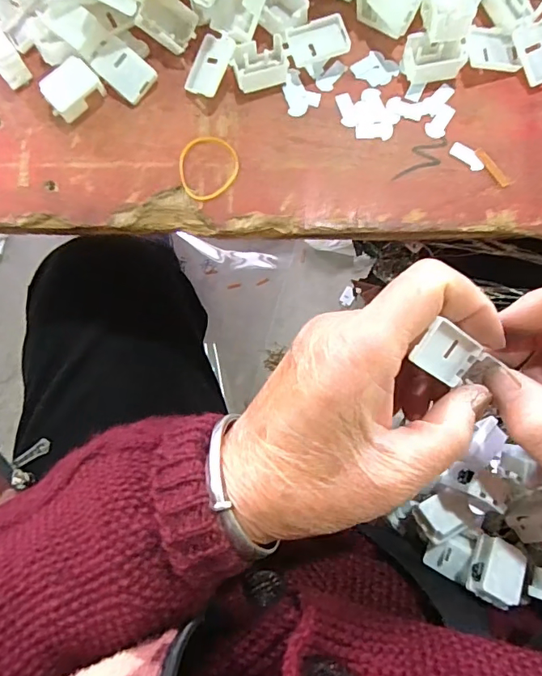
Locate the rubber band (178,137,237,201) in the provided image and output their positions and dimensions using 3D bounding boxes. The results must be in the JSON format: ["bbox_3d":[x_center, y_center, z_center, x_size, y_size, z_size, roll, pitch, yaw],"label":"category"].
[{"bbox_3d":[-0.031,-0.082,0.226,0.029,0.004,0.032,30,84,7],"label":"rubber band"}]

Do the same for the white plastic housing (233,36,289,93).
[{"bbox_3d":[-0.005,-0.132,0.229,0.026,0.011,0.017,-18,81,1],"label":"white plastic housing"}]

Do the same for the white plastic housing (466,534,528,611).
[{"bbox_3d":[0.102,0.108,0.216,0.020,0.014,0.027,33,63,9],"label":"white plastic housing"}]

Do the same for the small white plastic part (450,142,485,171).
[{"bbox_3d":[0.092,-0.085,0.221,0.017,0.004,0.008,42,86,8],"label":"small white plastic part"}]

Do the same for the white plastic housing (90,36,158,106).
[{"bbox_3d":[-0.071,-0.130,0.232,0.028,0.010,0.020,42,86,8],"label":"white plastic housing"}]

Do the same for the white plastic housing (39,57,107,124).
[{"bbox_3d":[-0.096,-0.120,0.230,0.026,0.011,0.019,-38,102,-5],"label":"white plastic housing"}]

